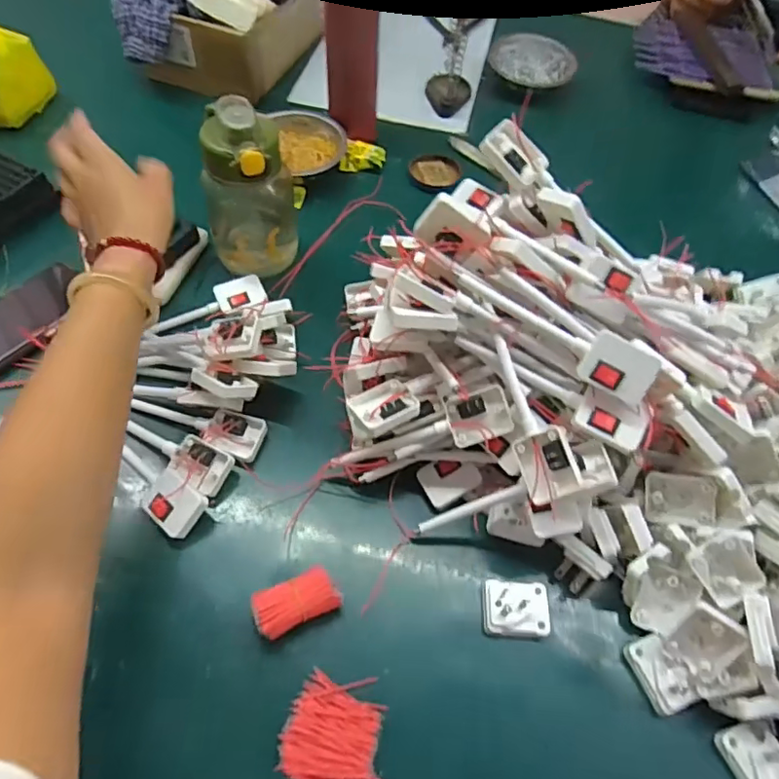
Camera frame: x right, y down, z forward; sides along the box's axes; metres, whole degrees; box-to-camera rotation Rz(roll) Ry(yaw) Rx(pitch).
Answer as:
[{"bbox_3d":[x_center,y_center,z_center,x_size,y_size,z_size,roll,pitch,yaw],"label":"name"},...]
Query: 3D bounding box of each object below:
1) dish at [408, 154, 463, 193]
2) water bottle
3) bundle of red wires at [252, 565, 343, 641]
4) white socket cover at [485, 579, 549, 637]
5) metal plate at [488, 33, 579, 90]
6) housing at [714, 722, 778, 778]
[{"bbox_3d":[0.059,-0.278,0.728,0.065,0.016,0.054,2,53,-1],"label":"dish"},{"bbox_3d":[-0.140,-0.186,0.559,0.088,0.176,0.072,-10,55,-10],"label":"water bottle"},{"bbox_3d":[-0.067,0.155,0.415,0.059,0.036,0.031,-21,57,-17],"label":"bundle of red wires"},{"bbox_3d":[0.095,0.166,0.430,0.048,0.018,0.038,3,53,0],"label":"white socket cover"},{"bbox_3d":[0.212,-0.486,0.839,0.126,0.015,0.100,12,75,11],"label":"metal plate"},{"bbox_3d":[0.250,0.250,0.381,0.041,0.010,0.049,-25,51,-6],"label":"housing"}]

